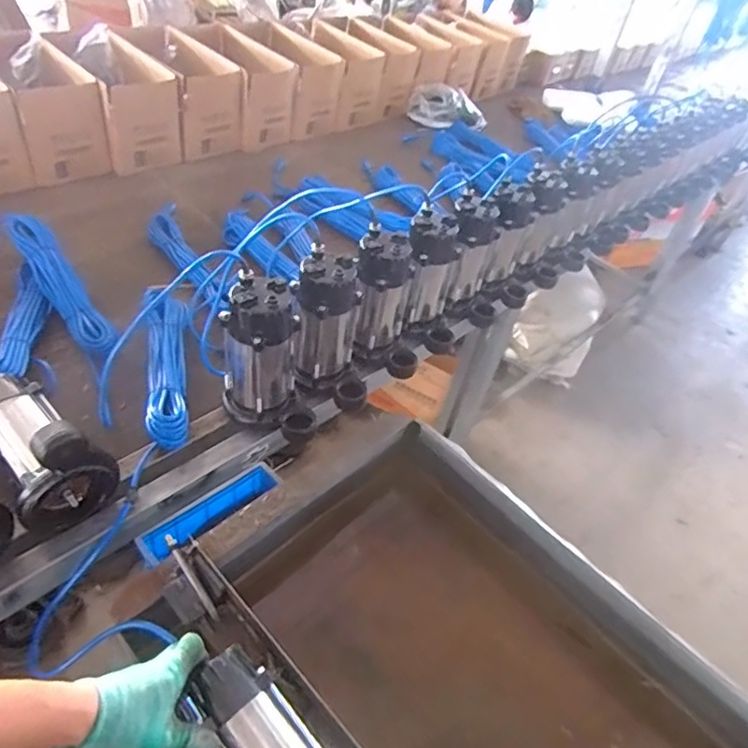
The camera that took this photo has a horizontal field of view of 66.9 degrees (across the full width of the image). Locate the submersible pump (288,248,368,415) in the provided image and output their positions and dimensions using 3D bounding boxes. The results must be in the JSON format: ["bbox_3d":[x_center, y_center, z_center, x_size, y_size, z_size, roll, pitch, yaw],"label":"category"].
[{"bbox_3d":[-0.072,-0.059,0.932,0.120,0.237,0.132,-3,46,-16],"label":"submersible pump"}]

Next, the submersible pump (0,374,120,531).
[{"bbox_3d":[-0.465,0.076,0.761,0.230,0.155,0.115,38,49,24],"label":"submersible pump"}]

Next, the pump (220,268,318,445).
[{"bbox_3d":[-0.160,-0.019,0.862,0.131,0.221,0.130,-4,46,-17],"label":"pump"}]

